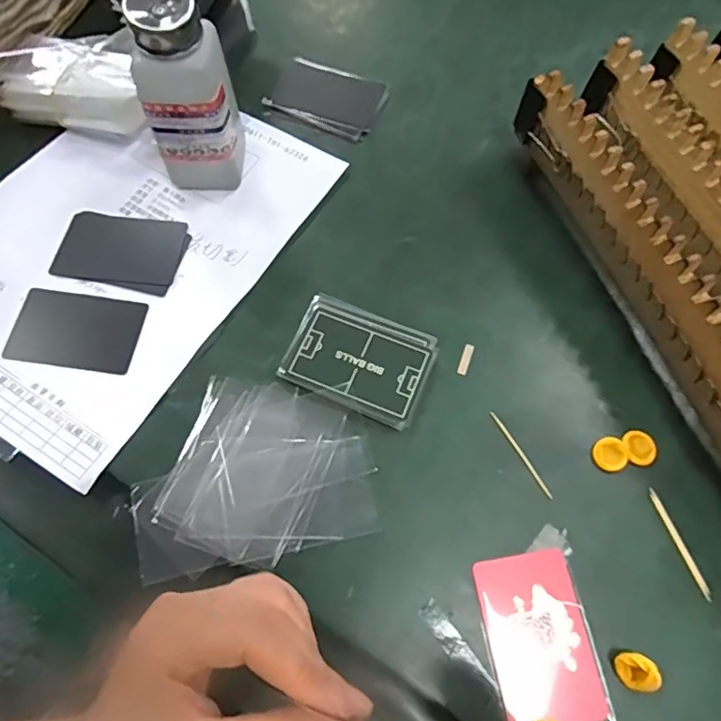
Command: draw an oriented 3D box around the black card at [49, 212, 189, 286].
[{"bbox_3d":[-0.175,-0.082,0.390,0.088,0.005,0.054,7,68,6],"label":"black card"}]

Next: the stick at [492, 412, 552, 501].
[{"bbox_3d":[0.101,0.058,0.334,0.004,0.004,0.061,-28,71,-12],"label":"stick"}]

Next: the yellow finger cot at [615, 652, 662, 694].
[{"bbox_3d":[0.146,0.165,0.283,0.018,0.014,0.018,0,67,-1],"label":"yellow finger cot"}]

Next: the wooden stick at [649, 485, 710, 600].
[{"bbox_3d":[0.188,0.107,0.314,0.005,0.004,0.064,-17,69,-8],"label":"wooden stick"}]

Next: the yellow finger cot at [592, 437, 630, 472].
[{"bbox_3d":[0.156,0.058,0.332,0.020,0.004,0.021,0,67,-1],"label":"yellow finger cot"}]

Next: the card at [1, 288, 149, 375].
[{"bbox_3d":[-0.192,-0.021,0.361,0.084,0.004,0.053,9,68,3],"label":"card"}]

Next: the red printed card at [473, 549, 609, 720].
[{"bbox_3d":[0.098,0.151,0.294,0.054,0.004,0.083,-8,68,-4],"label":"red printed card"}]

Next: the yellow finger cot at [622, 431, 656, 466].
[{"bbox_3d":[0.175,0.054,0.333,0.019,0.004,0.021,-12,68,-6],"label":"yellow finger cot"}]

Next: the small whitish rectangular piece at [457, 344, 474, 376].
[{"bbox_3d":[0.071,-0.001,0.358,0.006,0.004,0.023,20,68,7],"label":"small whitish rectangular piece"}]

